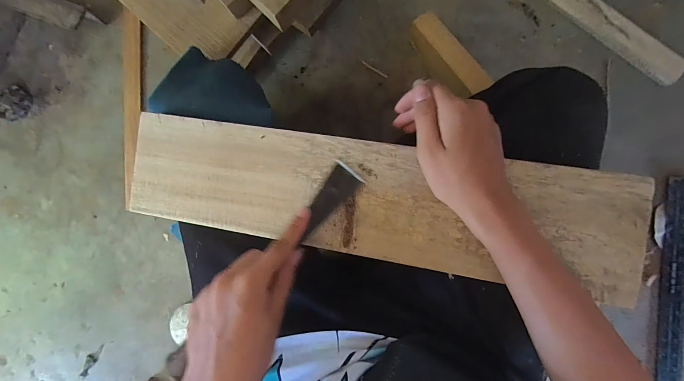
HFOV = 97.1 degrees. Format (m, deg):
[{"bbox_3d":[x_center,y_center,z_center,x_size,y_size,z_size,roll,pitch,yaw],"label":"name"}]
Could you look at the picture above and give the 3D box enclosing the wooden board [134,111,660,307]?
[{"bbox_3d":[0.015,0.006,0.317,0.521,0.012,0.120,9,93,10],"label":"wooden board"}]

